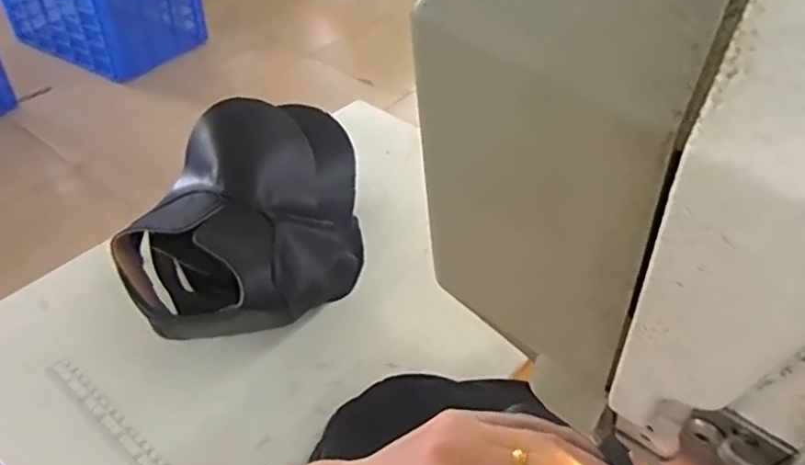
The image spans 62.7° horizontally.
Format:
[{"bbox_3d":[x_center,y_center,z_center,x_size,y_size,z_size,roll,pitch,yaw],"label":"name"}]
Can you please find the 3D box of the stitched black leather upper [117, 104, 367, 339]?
[{"bbox_3d":[-0.130,-0.002,0.562,0.182,0.132,0.209,-4,42,-6],"label":"stitched black leather upper"}]

